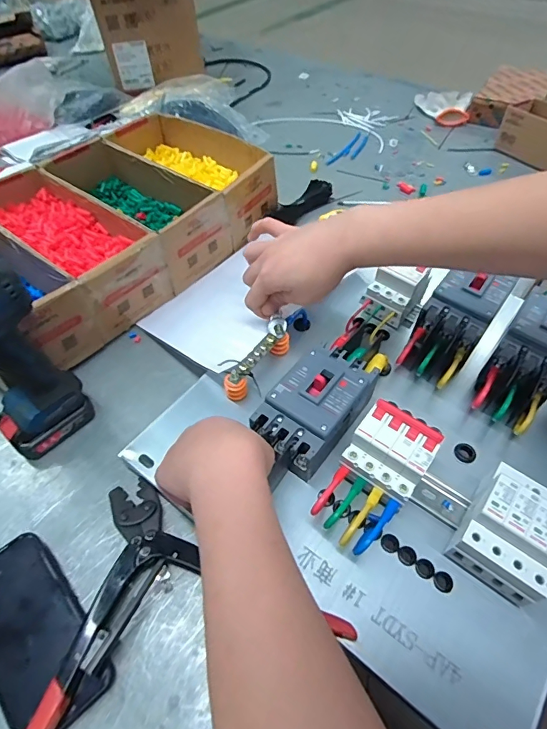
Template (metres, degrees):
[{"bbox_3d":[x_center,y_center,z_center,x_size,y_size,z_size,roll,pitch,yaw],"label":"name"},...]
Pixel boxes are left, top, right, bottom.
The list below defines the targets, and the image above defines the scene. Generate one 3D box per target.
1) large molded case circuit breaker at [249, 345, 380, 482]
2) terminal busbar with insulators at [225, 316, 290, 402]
[{"bbox_3d":[0.050,0.045,0.465,0.082,0.064,0.129,32,62,26],"label":"large molded case circuit breaker"},{"bbox_3d":[-0.017,-0.004,0.523,0.022,0.045,0.111,29,65,24],"label":"terminal busbar with insulators"}]

